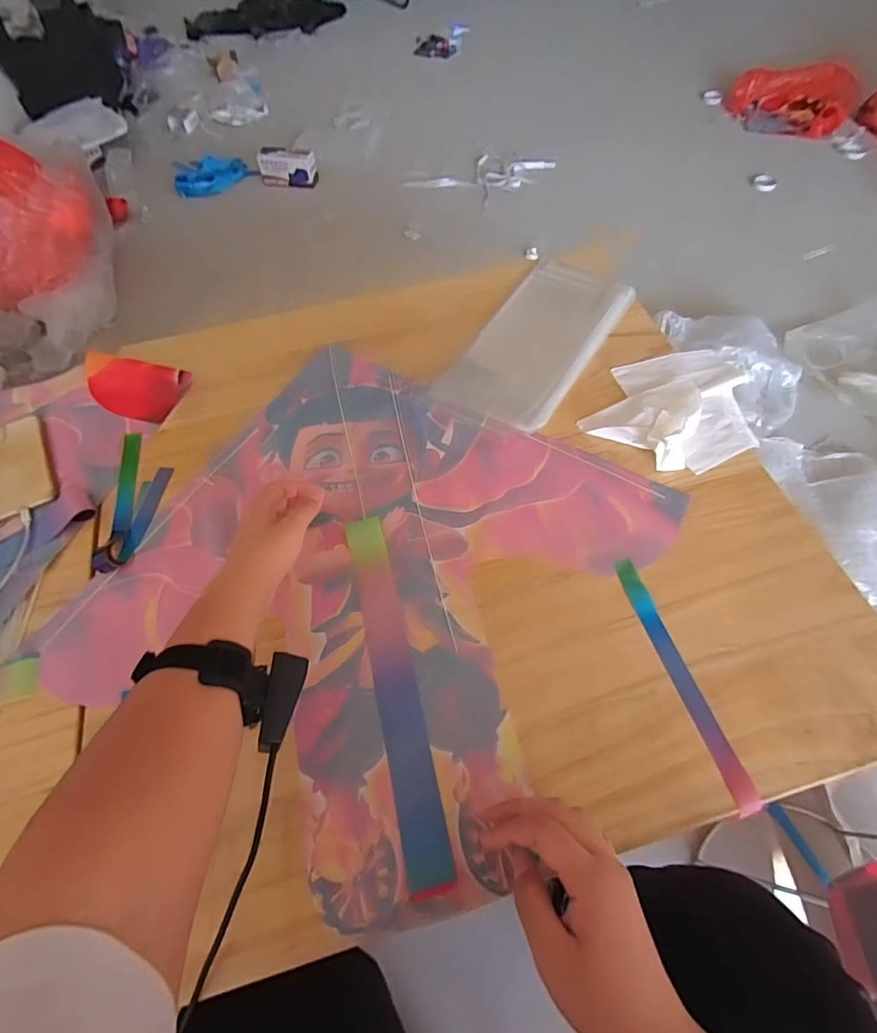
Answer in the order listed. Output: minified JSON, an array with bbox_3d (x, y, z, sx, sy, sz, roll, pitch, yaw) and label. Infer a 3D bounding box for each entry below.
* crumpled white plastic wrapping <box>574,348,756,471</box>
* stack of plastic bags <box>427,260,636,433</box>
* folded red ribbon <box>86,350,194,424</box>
[{"bbox_3d":[0.325,-0.150,0.632,0.181,0.034,0.232,37,68,21],"label":"crumpled white plastic wrapping"},{"bbox_3d":[0.142,-0.253,0.694,0.162,0.018,0.316,29,71,17],"label":"stack of plastic bags"},{"bbox_3d":[-0.442,-0.186,0.683,0.160,0.028,0.088,14,61,10],"label":"folded red ribbon"}]

